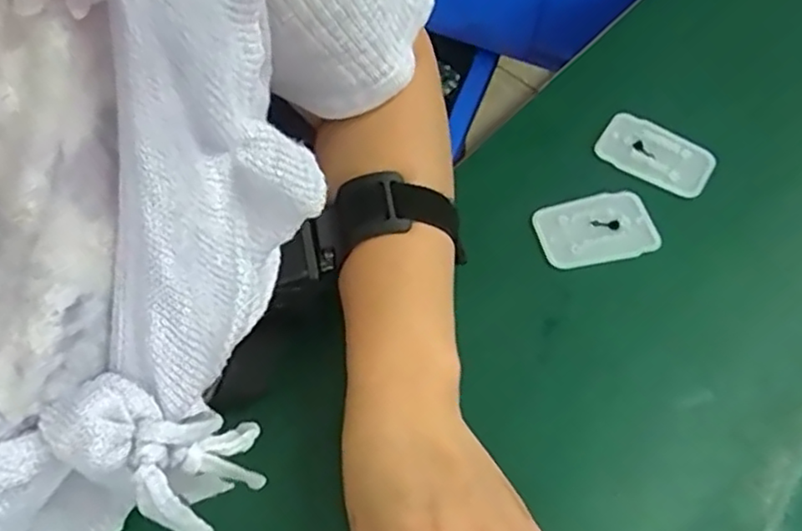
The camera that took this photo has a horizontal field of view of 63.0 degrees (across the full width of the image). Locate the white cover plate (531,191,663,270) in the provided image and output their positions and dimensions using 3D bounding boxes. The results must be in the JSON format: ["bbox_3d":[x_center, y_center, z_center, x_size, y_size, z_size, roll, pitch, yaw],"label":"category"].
[{"bbox_3d":[0.118,-0.022,0.396,0.070,0.008,0.043,-11,61,-7],"label":"white cover plate"}]

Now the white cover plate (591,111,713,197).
[{"bbox_3d":[0.165,-0.073,0.425,0.071,0.005,0.042,28,64,14],"label":"white cover plate"}]

